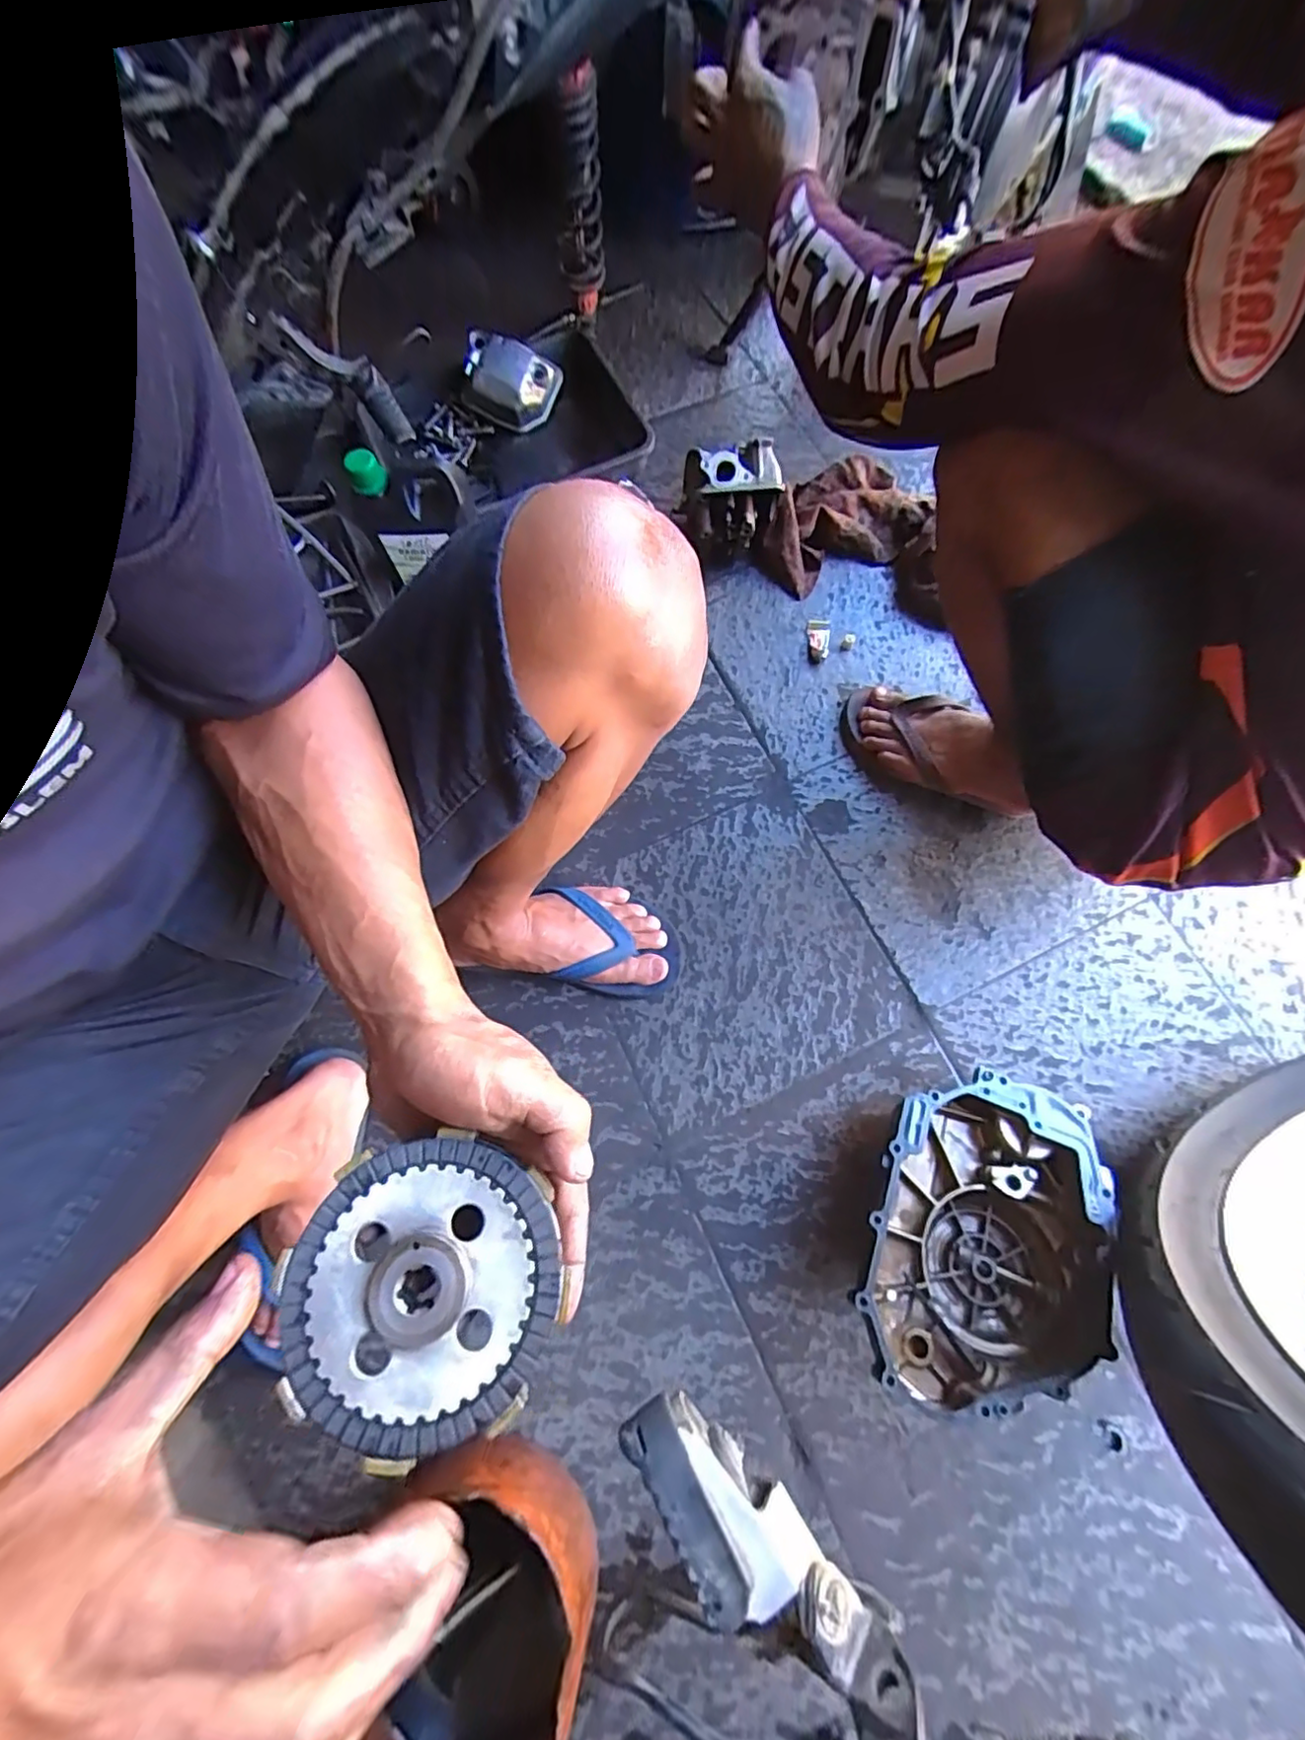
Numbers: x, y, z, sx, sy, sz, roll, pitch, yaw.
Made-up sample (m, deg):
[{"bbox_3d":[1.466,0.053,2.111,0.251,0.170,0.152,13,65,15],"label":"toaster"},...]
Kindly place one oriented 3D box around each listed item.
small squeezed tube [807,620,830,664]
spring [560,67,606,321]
[{"bbox_3d":[0.211,-0.293,0.778,0.028,0.006,0.066,9,73,4],"label":"small squeezed tube"},{"bbox_3d":[-0.092,-0.846,0.770,0.056,0.229,0.046,-8,73,-4],"label":"spring"}]

